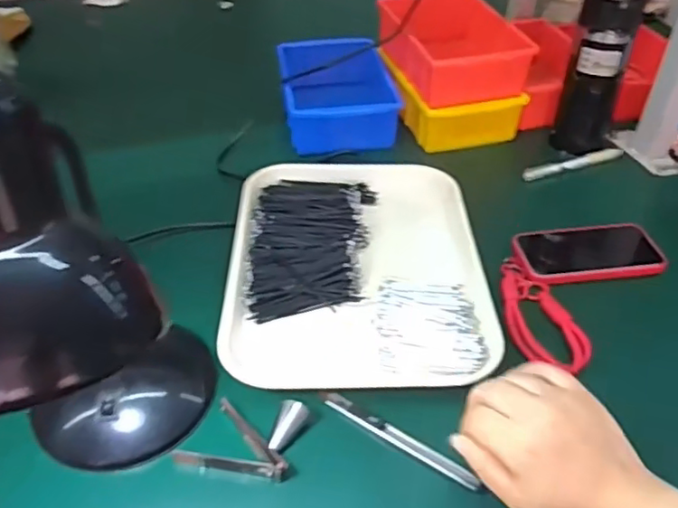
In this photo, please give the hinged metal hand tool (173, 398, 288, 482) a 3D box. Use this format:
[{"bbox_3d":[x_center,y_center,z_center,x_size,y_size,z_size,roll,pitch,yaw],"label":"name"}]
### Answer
[{"bbox_3d":[-0.071,0.139,0.438,0.072,0.008,0.056,22,46,22],"label":"hinged metal hand tool"}]

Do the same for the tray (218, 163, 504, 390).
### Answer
[{"bbox_3d":[0.017,-0.001,0.589,0.229,0.020,0.301,0,42,-1],"label":"tray"}]

